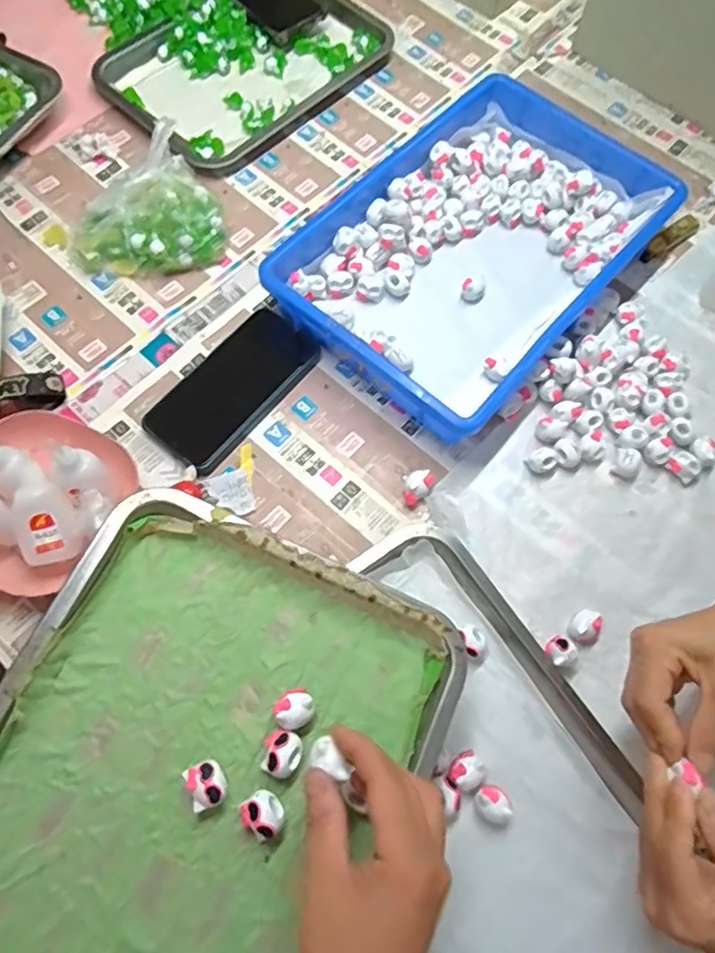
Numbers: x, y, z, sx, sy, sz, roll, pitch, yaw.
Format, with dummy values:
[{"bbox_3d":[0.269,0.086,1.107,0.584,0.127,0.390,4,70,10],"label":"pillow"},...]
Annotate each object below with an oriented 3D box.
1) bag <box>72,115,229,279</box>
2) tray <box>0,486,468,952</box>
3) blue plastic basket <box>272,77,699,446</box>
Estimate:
[{"bbox_3d":[-0.213,-0.261,0.607,0.148,0.051,0.127,-19,70,-9],"label":"bag"},{"bbox_3d":[-0.098,0.183,0.371,0.250,0.043,0.305,24,70,7],"label":"tray"},{"bbox_3d":[0.119,-0.226,0.602,0.243,0.060,0.372,39,72,13],"label":"blue plastic basket"}]

